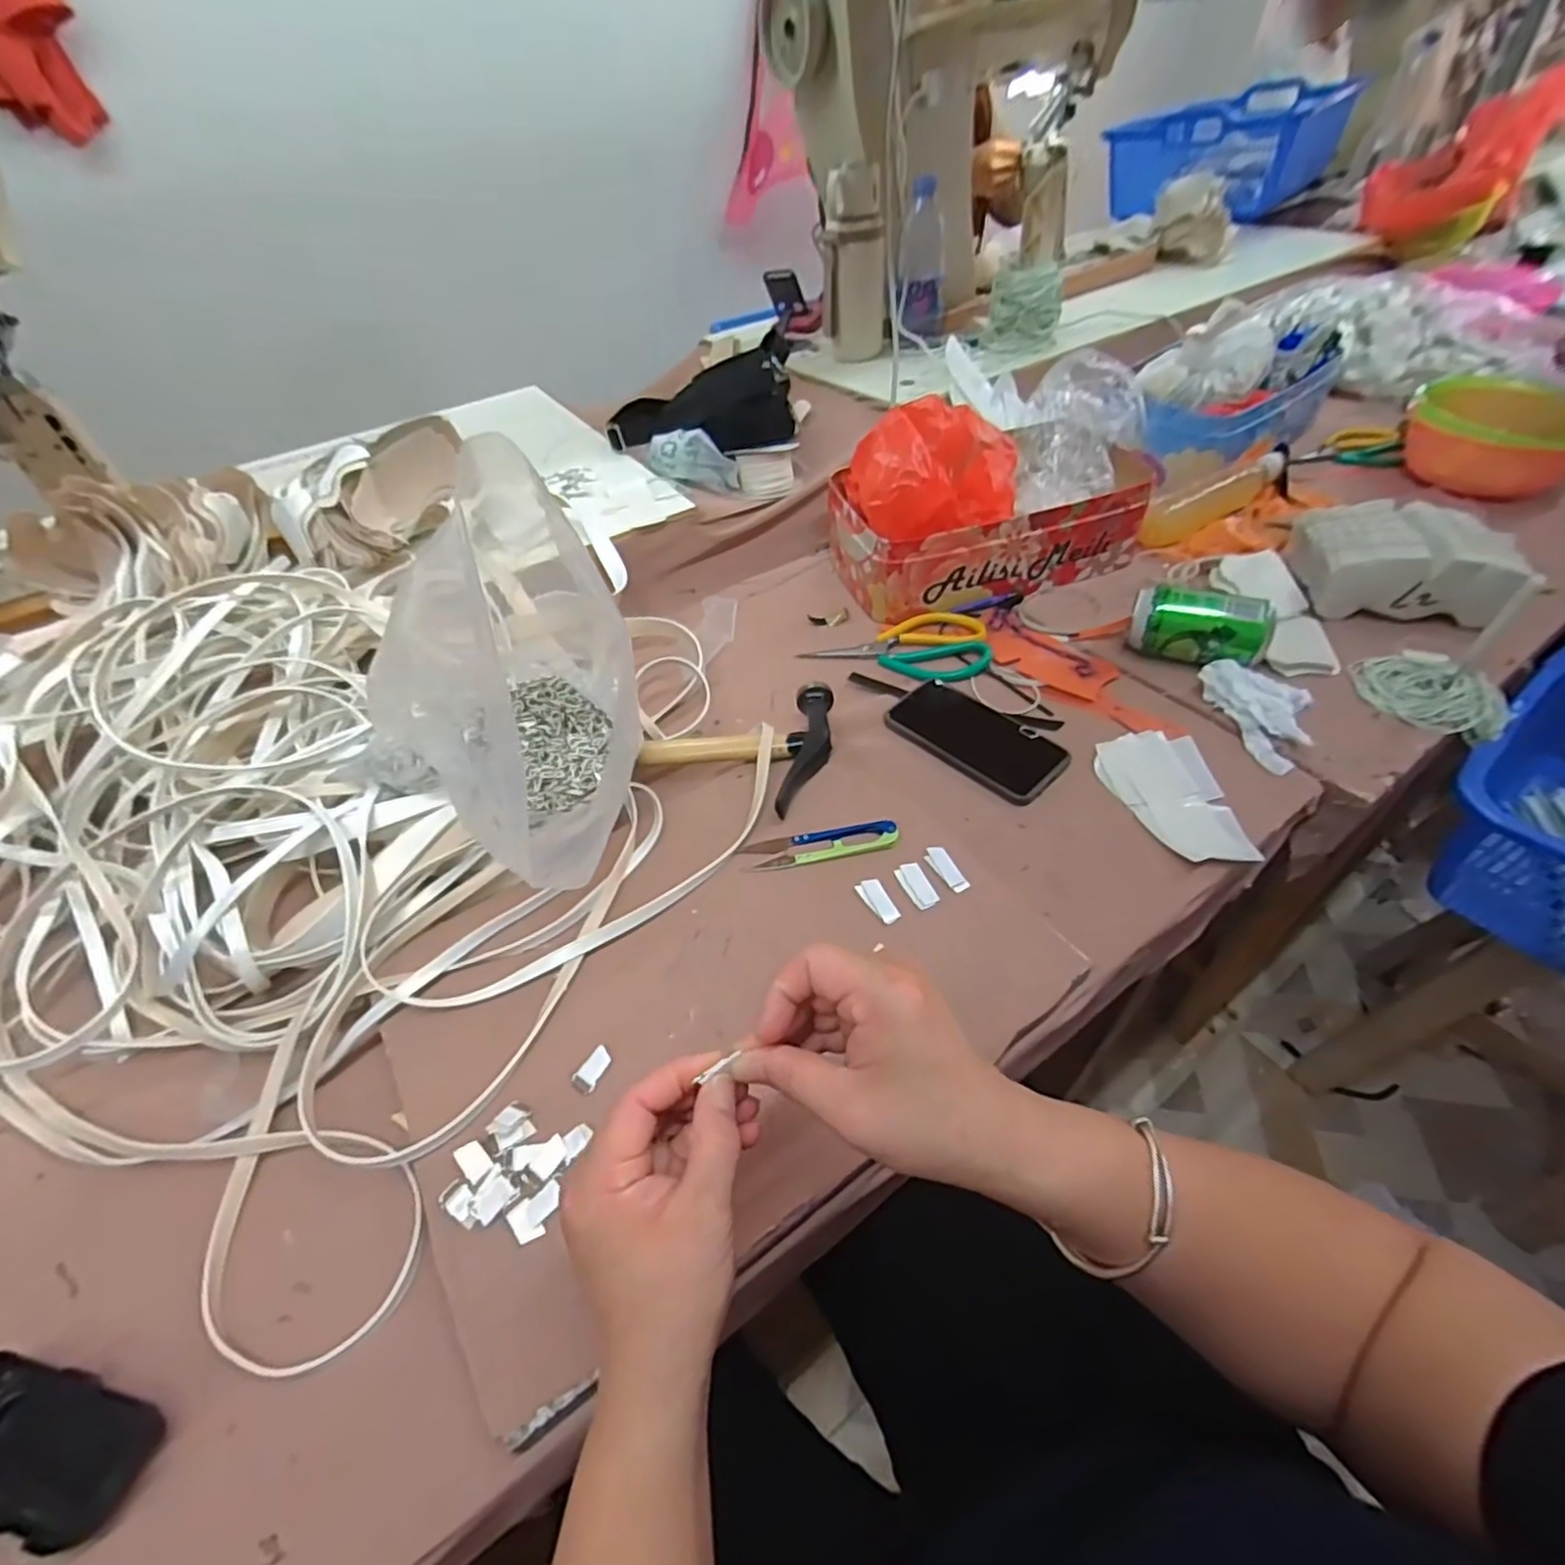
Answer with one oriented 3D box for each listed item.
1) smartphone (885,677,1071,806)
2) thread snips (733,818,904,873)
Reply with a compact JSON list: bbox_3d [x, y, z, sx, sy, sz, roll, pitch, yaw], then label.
[{"bbox_3d":[0.172,-0.041,0.626,0.074,0.008,0.156,-40,54,-16],"label":"smartphone"},{"bbox_3d":[0.029,0.046,0.532,0.116,0.008,0.028,-10,48,-3],"label":"thread snips"}]

